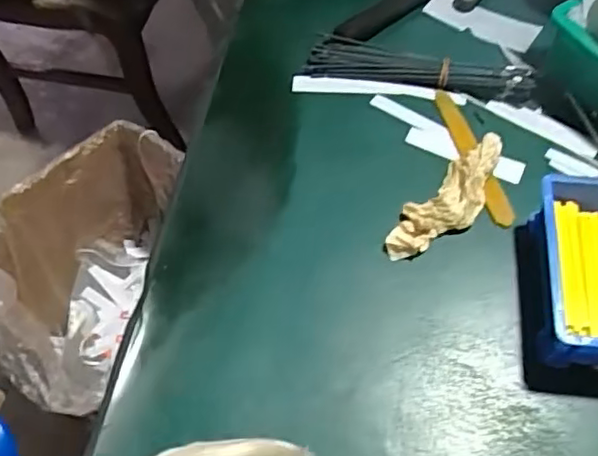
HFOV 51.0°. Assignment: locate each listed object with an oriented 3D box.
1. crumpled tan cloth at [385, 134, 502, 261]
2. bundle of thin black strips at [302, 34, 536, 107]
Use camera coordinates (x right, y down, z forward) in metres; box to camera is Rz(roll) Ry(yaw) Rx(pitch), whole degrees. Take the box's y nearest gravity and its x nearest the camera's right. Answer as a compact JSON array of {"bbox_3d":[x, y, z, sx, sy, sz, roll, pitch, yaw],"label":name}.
[{"bbox_3d":[0.129,-0.024,0.533,0.139,0.023,0.045,-39,63,-19],"label":"crumpled tan cloth"},{"bbox_3d":[0.117,-0.157,0.619,0.216,0.015,0.045,11,59,11],"label":"bundle of thin black strips"}]

